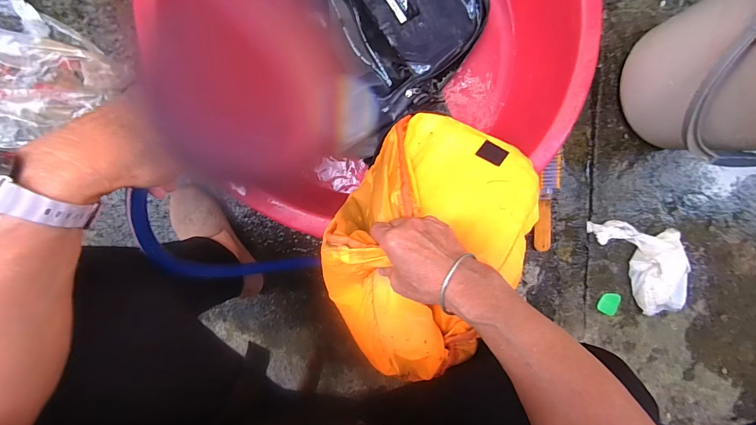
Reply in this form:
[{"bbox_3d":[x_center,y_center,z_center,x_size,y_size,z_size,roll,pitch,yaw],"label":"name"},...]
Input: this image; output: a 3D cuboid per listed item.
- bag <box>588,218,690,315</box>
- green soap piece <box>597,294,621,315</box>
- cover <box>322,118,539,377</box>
[{"bbox_3d":[0.593,0.107,0.734,0.151,0.044,0.233,-35,99,-1],"label":"bag"},{"bbox_3d":[0.504,0.198,0.750,0.043,0.008,0.048,21,95,-8],"label":"green soap piece"},{"bbox_3d":[0.075,0.034,0.467,0.235,0.188,0.338,33,93,-8],"label":"cover"}]

